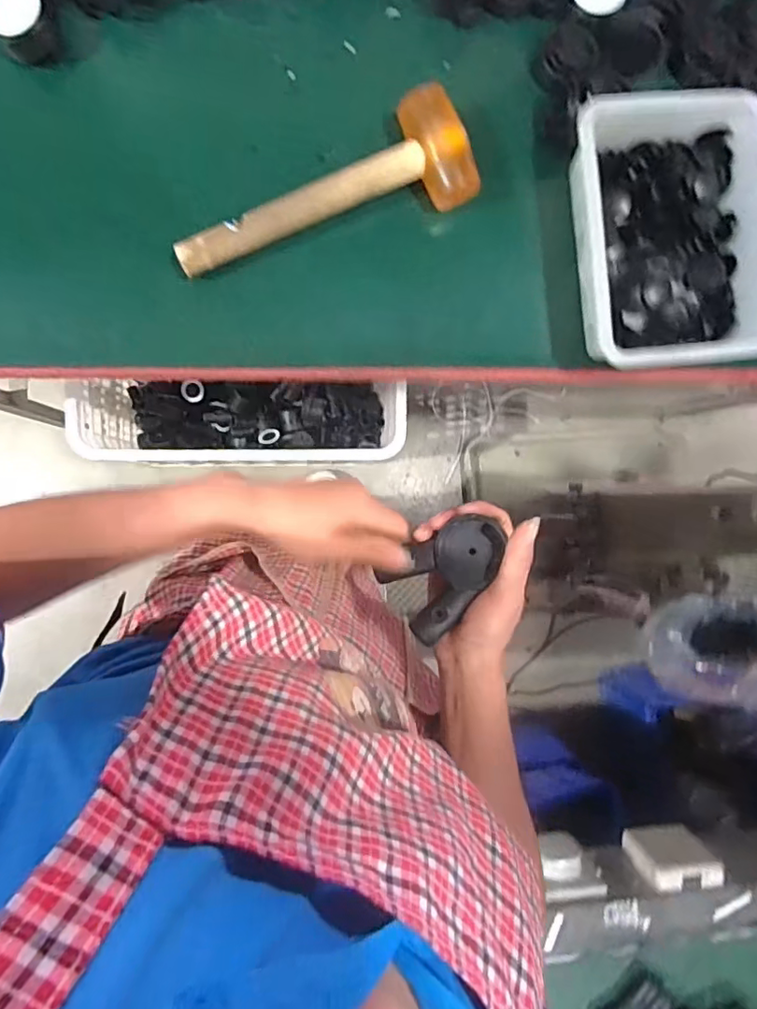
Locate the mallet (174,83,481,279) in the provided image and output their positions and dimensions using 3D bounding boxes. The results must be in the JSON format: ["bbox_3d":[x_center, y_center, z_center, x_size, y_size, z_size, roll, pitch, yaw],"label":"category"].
[{"bbox_3d":[-0.048,-0.280,0.498,0.280,0.041,0.090,-23,93,-6],"label":"mallet"}]

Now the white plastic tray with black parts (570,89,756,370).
[{"bbox_3d":[0.270,-0.252,0.525,0.171,0.065,0.228,-6,91,-7],"label":"white plastic tray with black parts"}]

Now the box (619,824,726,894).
[{"bbox_3d":[0.376,0.445,0.707,0.098,0.084,0.028,-3,91,-7],"label":"box"}]

